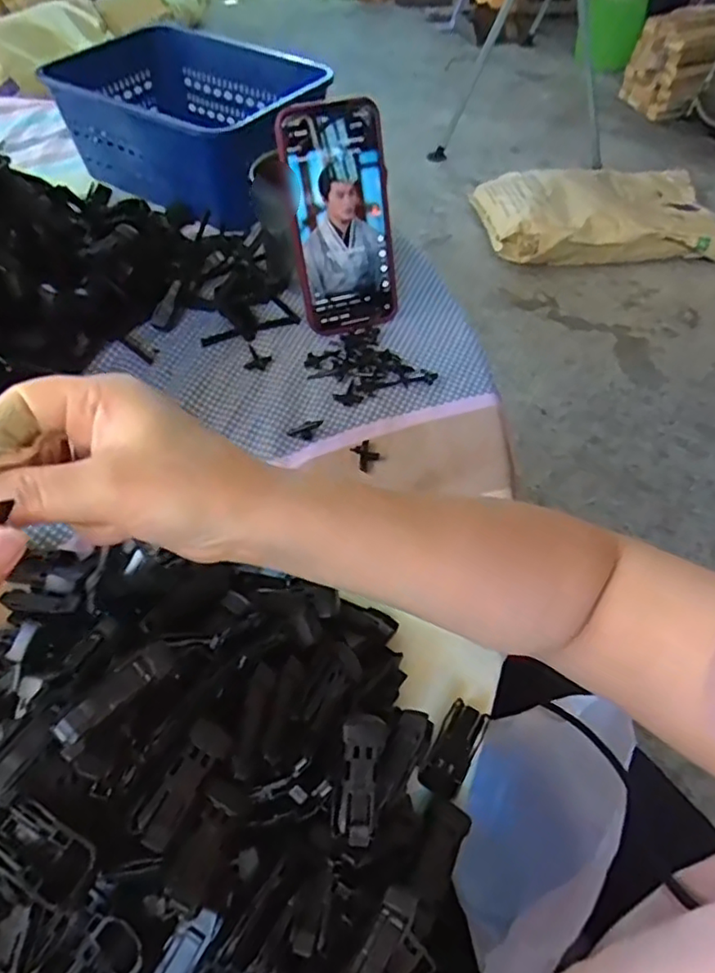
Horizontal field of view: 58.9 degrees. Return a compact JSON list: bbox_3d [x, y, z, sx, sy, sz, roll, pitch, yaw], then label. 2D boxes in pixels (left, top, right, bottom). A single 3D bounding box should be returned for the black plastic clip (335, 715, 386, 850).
[{"bbox_3d":[0.001,0.119,0.259,0.018,0.014,0.048,12,66,-11],"label":"black plastic clip"}]

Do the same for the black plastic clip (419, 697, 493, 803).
[{"bbox_3d":[0.049,0.129,0.316,0.020,0.008,0.046,26,56,17],"label":"black plastic clip"}]

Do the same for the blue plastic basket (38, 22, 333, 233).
[{"bbox_3d":[-0.169,-0.371,0.642,0.250,0.092,0.178,26,56,17],"label":"blue plastic basket"}]

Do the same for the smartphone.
[{"bbox_3d":[-0.011,-0.200,0.482,0.077,0.157,0.007,-15,31,-12],"label":"smartphone"}]

